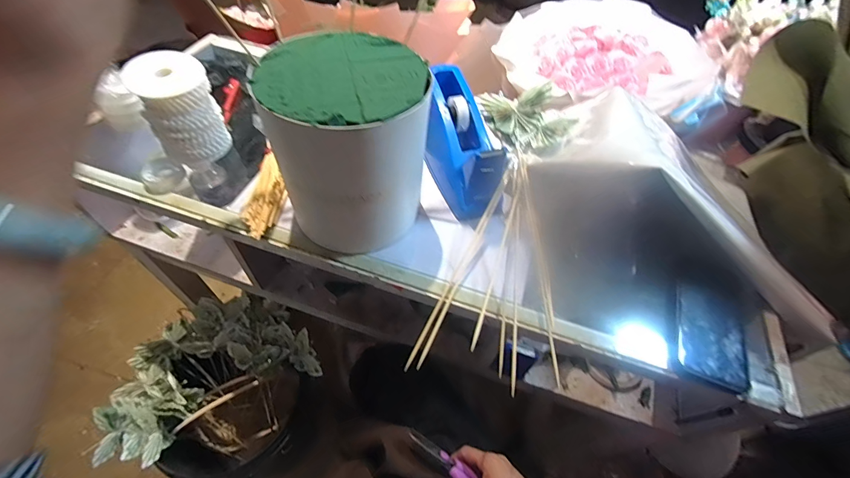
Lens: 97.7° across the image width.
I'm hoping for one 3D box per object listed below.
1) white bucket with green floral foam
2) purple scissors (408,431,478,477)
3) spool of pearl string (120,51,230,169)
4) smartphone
[{"bbox_3d":[-0.086,-0.102,0.432,0.154,0.192,0.156,2,54,-3],"label":"white bucket with green floral foam"},{"bbox_3d":[0.031,0.284,0.468,0.128,0.051,0.012,27,85,32],"label":"purple scissors"},{"bbox_3d":[-0.330,-0.175,0.506,0.088,0.125,0.081,-33,64,-25],"label":"spool of pearl string"},{"bbox_3d":[0.334,0.099,0.435,0.076,0.011,0.142,20,55,9],"label":"smartphone"}]

